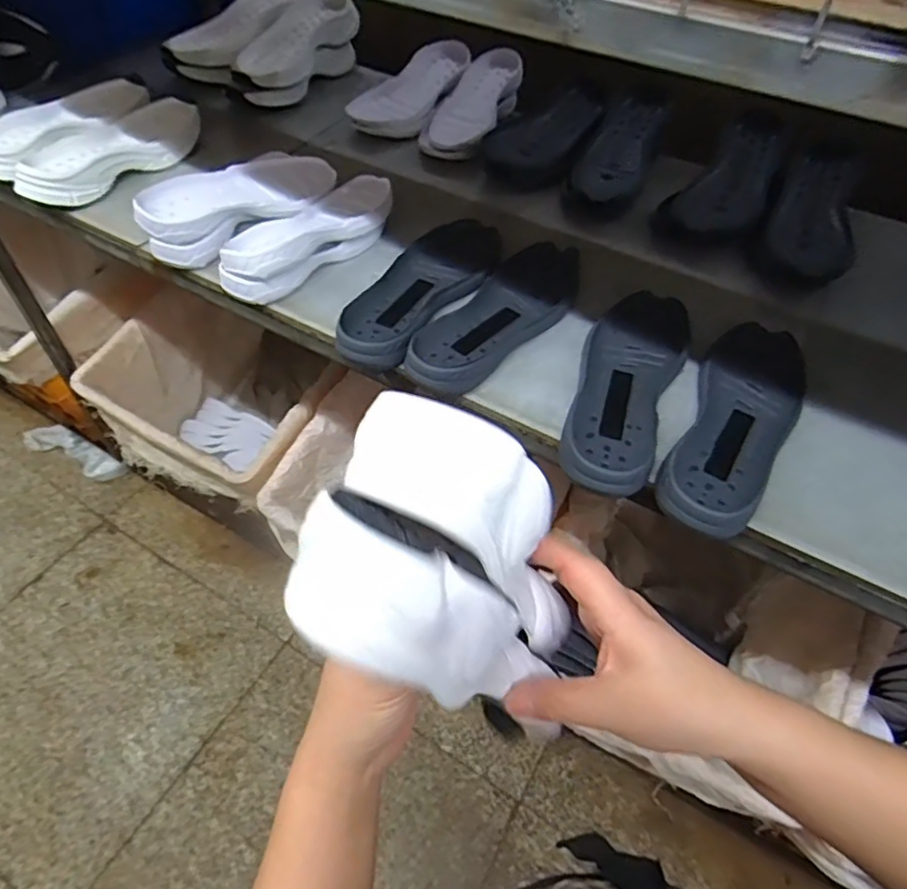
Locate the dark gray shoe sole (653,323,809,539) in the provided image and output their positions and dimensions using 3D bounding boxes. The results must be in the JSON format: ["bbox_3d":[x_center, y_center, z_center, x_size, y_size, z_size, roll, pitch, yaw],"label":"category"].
[{"bbox_3d":[0.286,-0.020,0.618,0.100,0.034,0.281,26,55,17],"label":"dark gray shoe sole"}]

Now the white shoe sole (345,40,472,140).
[{"bbox_3d":[-0.077,-0.599,1.020,0.130,0.063,0.241,23,54,14],"label":"white shoe sole"}]

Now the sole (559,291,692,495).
[{"bbox_3d":[0.181,-0.067,0.648,0.104,0.028,0.276,21,54,13],"label":"sole"}]

